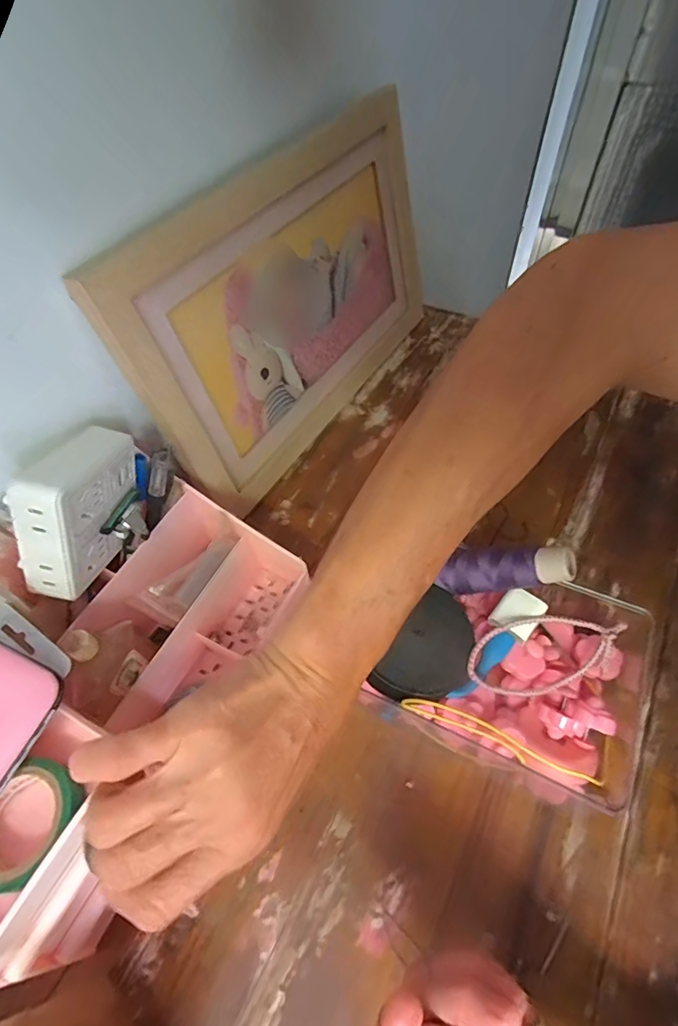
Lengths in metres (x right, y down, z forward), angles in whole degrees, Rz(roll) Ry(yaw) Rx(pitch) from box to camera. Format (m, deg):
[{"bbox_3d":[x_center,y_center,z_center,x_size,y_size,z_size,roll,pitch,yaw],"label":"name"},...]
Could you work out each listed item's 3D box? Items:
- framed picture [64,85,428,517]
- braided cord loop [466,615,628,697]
[{"bbox_3d":[-0.031,-0.189,0.449,0.029,0.230,0.366,17,57,31],"label":"framed picture"},{"bbox_3d":[0.135,0.092,0.317,0.108,0.011,0.051,-15,96,-5],"label":"braided cord loop"}]

